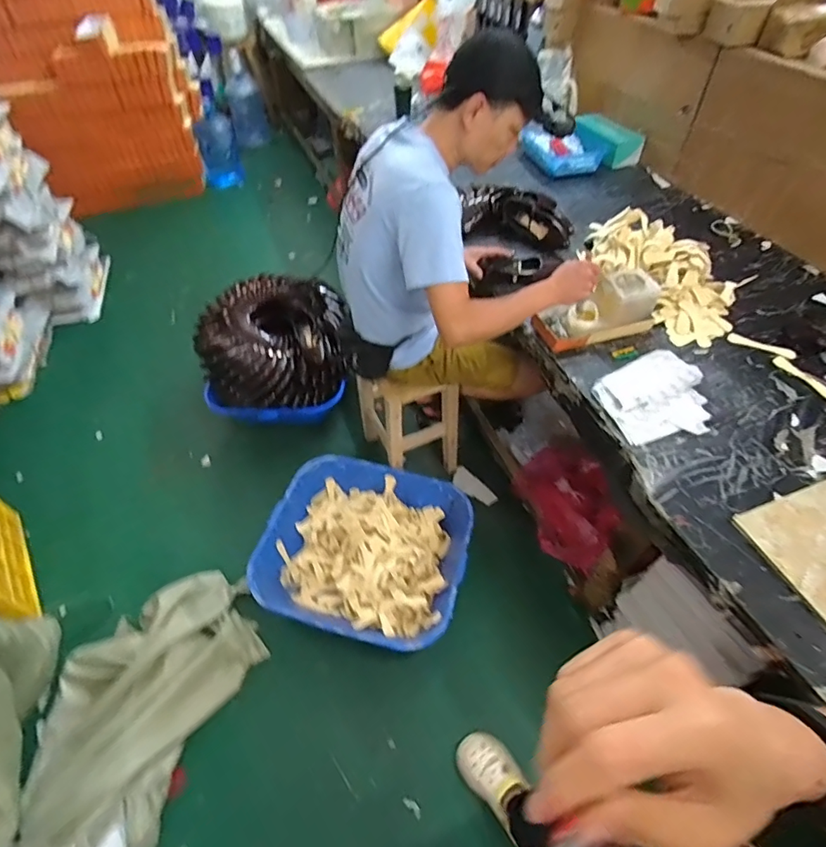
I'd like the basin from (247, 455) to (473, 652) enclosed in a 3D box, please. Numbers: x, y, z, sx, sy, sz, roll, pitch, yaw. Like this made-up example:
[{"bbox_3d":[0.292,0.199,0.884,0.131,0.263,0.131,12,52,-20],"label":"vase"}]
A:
[{"bbox_3d":[-0.139,0.384,1.476,0.574,0.147,0.516,11,50,10],"label":"basin"}]

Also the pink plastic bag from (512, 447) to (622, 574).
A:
[{"bbox_3d":[0.453,0.226,1.425,0.213,0.149,0.352,-13,50,-10],"label":"pink plastic bag"}]

